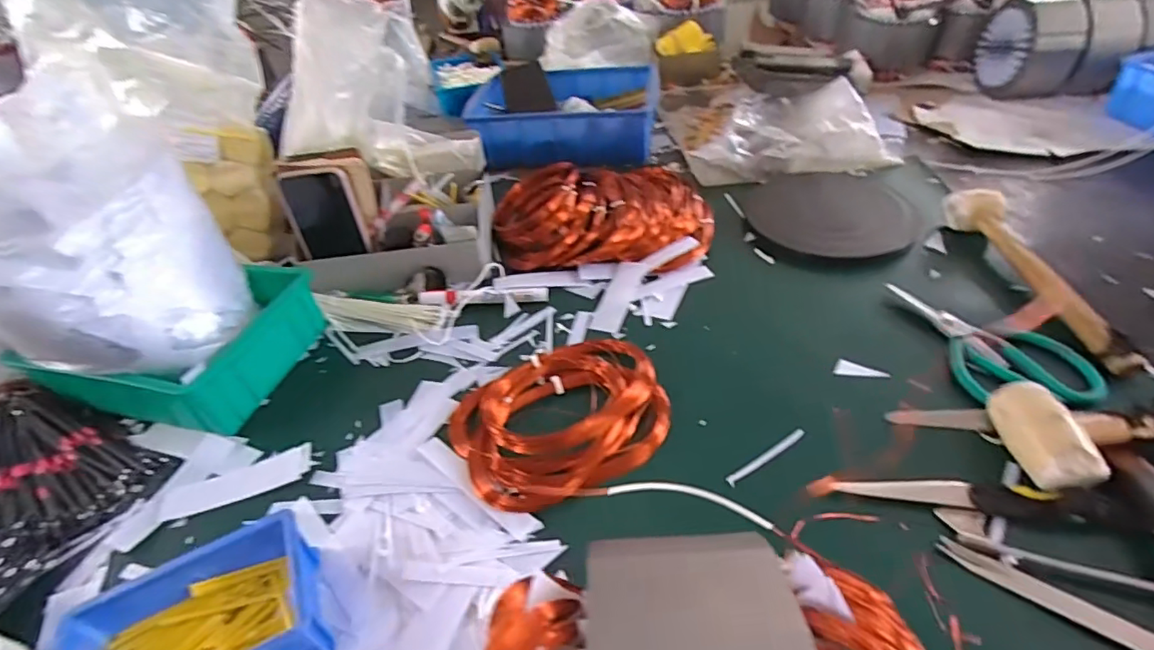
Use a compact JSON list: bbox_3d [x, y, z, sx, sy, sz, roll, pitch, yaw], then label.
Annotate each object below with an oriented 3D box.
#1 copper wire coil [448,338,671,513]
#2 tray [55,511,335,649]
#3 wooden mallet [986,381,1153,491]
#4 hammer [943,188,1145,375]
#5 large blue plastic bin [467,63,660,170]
[{"bbox_3d":[-0.011,0.076,0.486,0.182,0.027,0.148,-31,48,-24],"label":"copper wire coil"},{"bbox_3d":[-0.244,0.201,0.362,0.144,0.057,0.105,-22,45,-16],"label":"tray"},{"bbox_3d":[0.445,0.064,0.411,0.256,0.048,0.079,-10,42,-4],"label":"wooden mallet"},{"bbox_3d":[0.472,-0.053,0.565,0.062,0.041,0.269,-7,42,0],"label":"hammer"},{"bbox_3d":[-0.016,-0.354,0.928,0.293,0.075,0.231,1,43,8],"label":"large blue plastic bin"}]

